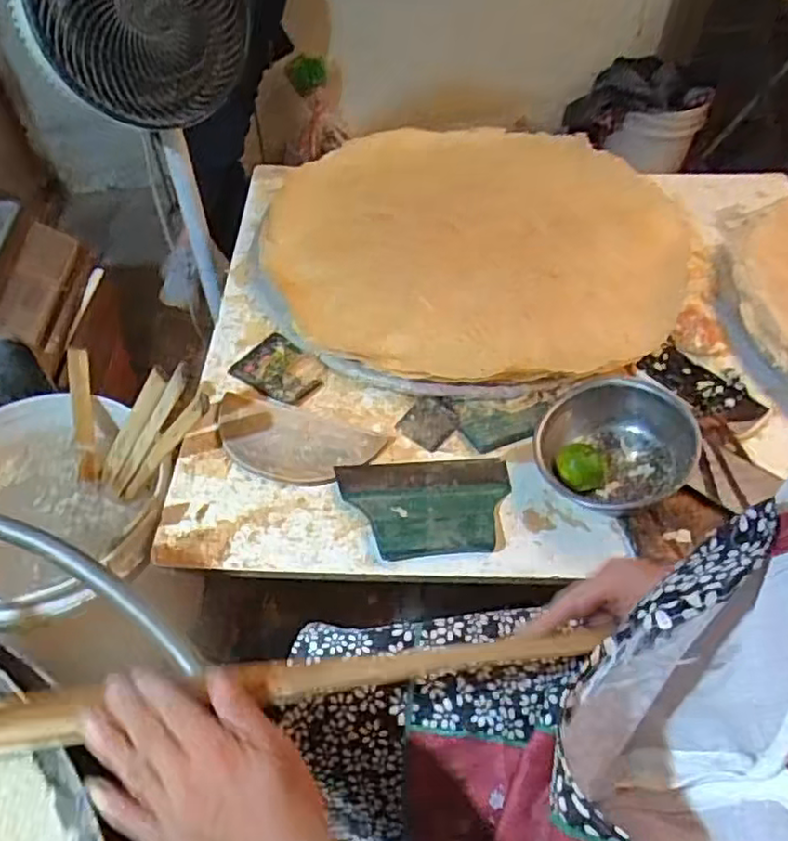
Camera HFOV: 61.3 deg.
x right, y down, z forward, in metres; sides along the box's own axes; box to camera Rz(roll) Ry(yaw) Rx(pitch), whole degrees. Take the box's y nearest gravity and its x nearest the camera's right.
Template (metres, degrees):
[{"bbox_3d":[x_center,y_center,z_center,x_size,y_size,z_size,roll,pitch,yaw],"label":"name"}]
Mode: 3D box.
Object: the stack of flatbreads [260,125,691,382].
[{"bbox_3d":[0.099,-0.269,0.974,0.619,0.054,0.565,16,53,12],"label":"stack of flatbreads"}]

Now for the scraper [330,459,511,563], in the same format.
[{"bbox_3d":[0.039,0.088,0.724,0.185,0.022,0.125,-6,51,-5],"label":"scraper"}]

